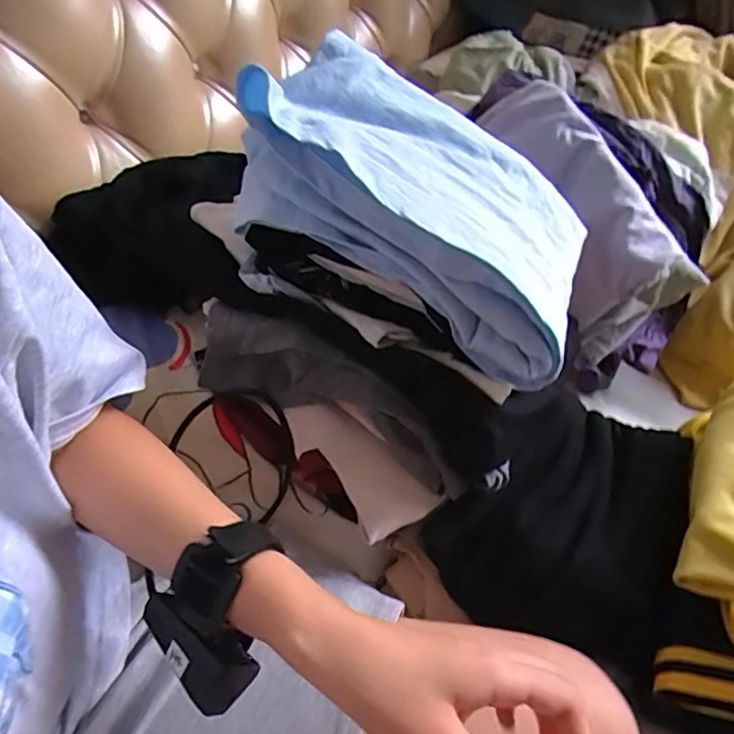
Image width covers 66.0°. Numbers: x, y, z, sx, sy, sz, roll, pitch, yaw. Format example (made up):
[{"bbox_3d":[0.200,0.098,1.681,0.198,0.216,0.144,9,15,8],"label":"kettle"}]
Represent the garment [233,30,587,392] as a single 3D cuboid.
[{"bbox_3d":[0.041,-0.118,0.427,0.262,0.095,0.193,36,45,-8],"label":"garment"}]

